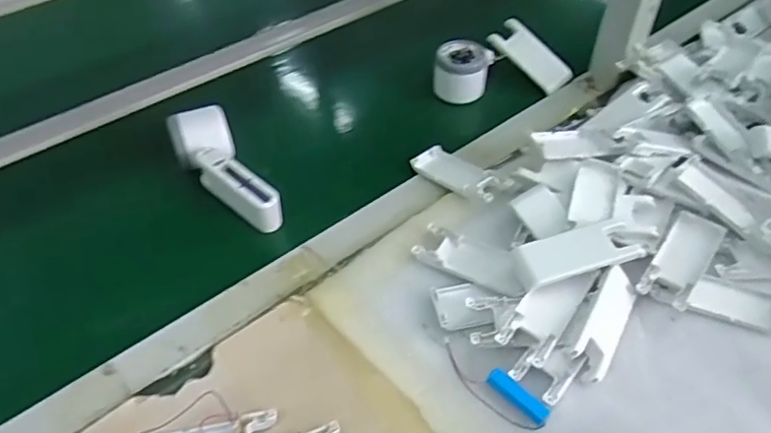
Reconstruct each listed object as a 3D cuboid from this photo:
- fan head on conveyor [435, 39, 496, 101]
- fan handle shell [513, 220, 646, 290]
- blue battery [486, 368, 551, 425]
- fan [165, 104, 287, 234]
[{"bbox_3d":[0.091,-0.172,0.668,0.063,0.050,0.065,7,48,8],"label":"fan head on conveyor"},{"bbox_3d":[0.158,0.031,0.472,0.098,0.021,0.038,-9,48,-7],"label":"fan handle shell"},{"bbox_3d":[0.098,0.133,0.428,0.014,0.014,0.050,-35,56,-27],"label":"blue battery"},{"bbox_3d":[-0.157,-0.041,0.561,0.057,0.067,0.139,-26,52,-21],"label":"fan"}]

